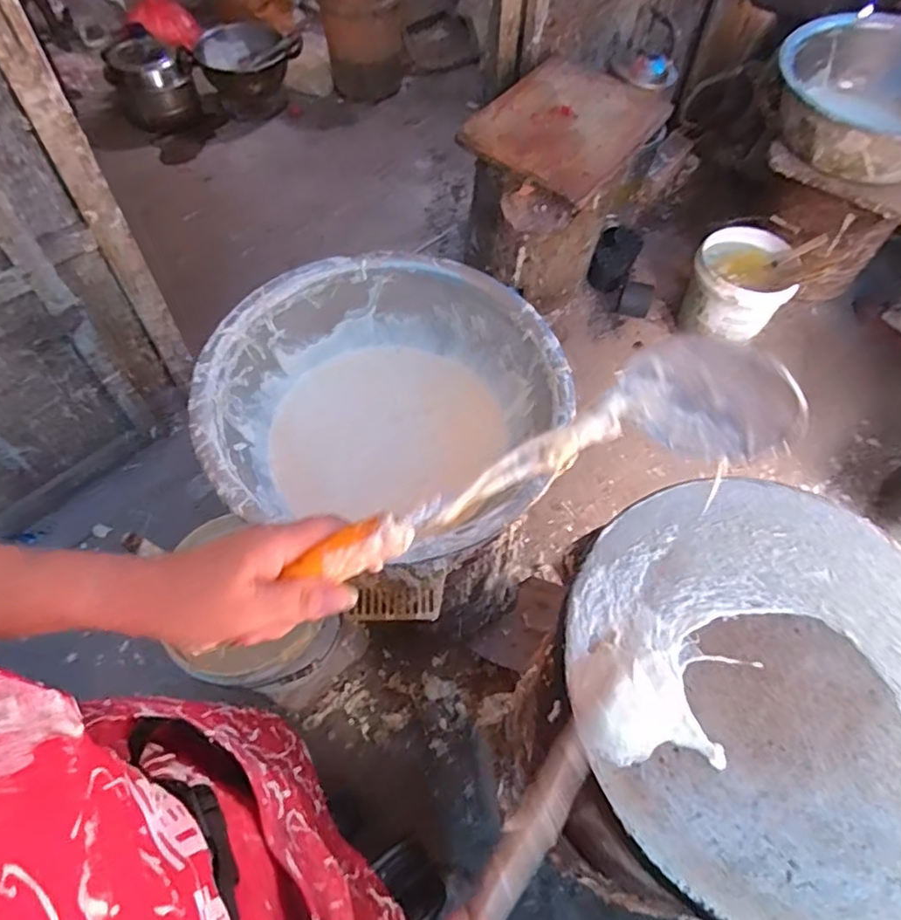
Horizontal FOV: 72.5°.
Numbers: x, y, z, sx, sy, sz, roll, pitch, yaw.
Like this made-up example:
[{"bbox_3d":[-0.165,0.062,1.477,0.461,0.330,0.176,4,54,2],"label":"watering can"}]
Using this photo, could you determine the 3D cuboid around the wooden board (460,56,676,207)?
[{"bbox_3d":[0.287,-0.829,1.503,0.356,0.053,0.496,30,63,16],"label":"wooden board"}]

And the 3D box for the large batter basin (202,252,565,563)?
[{"bbox_3d":[-0.083,-0.069,0.893,0.460,0.186,0.428,1,59,-1],"label":"large batter basin"}]

